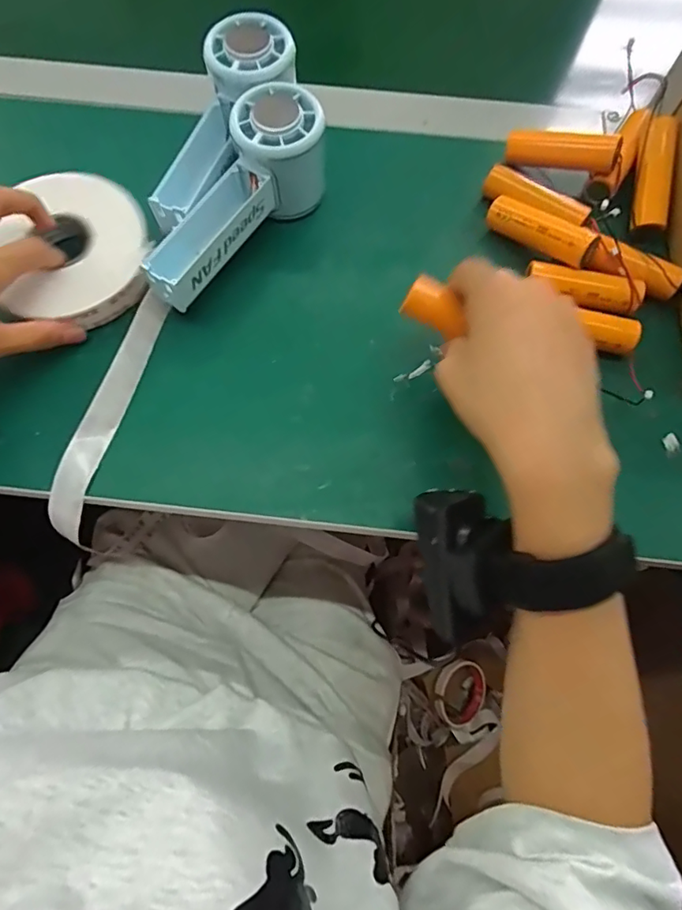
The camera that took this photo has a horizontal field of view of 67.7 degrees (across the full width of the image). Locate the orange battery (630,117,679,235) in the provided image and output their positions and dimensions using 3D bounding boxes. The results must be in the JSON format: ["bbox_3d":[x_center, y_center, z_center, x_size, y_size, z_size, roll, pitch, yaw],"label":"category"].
[{"bbox_3d":[0.210,-0.186,0.342,0.020,0.013,0.078,8,89,2],"label":"orange battery"}]

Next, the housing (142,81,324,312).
[{"bbox_3d":[-0.061,-0.156,0.321,0.055,0.061,0.147,29,74,9],"label":"housing"}]

